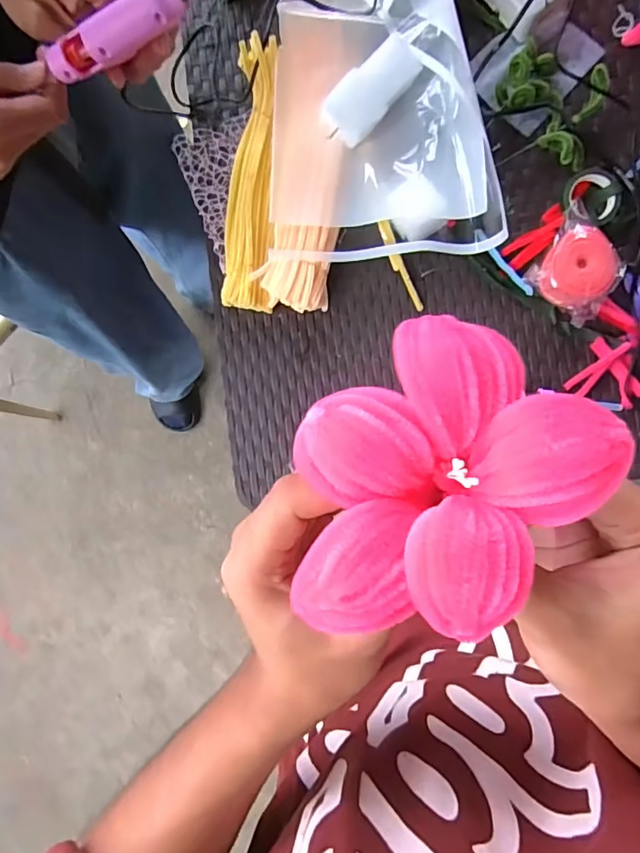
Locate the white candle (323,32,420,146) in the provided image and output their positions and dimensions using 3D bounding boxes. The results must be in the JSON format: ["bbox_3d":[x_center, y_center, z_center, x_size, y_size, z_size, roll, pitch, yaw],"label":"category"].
[{"bbox_3d":[0.056,-0.341,0.516,0.104,0.042,0.055,-42,85,7],"label":"white candle"}]

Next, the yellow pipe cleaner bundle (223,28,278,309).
[{"bbox_3d":[-0.077,-0.285,0.593,0.062,0.042,0.299,3,91,8],"label":"yellow pipe cleaner bundle"}]

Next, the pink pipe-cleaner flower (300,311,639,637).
[{"bbox_3d":[0.035,0.020,0.168,0.084,0.026,0.105,41,96,6],"label":"pink pipe-cleaner flower"}]

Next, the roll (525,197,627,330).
[{"bbox_3d":[0.274,-0.169,0.539,0.083,0.050,0.101,35,96,6],"label":"roll"}]

